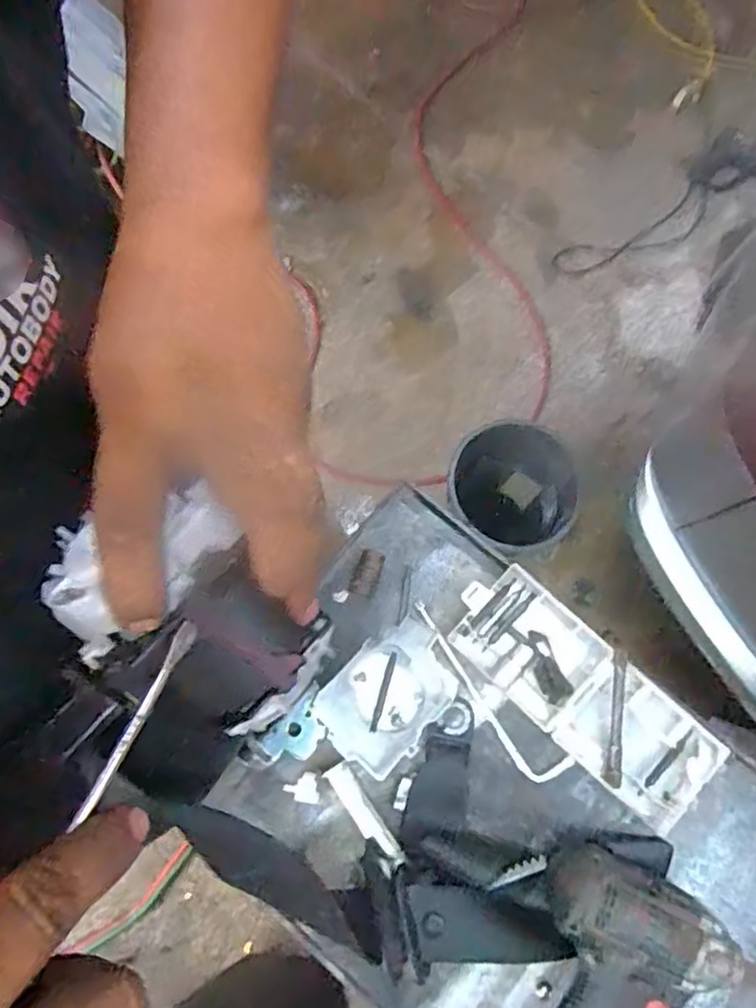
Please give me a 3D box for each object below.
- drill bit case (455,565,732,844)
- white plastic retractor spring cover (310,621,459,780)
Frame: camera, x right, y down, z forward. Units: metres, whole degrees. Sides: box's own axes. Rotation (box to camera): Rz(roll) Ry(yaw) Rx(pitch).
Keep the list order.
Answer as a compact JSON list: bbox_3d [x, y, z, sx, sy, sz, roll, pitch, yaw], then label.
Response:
[{"bbox_3d":[0.166,0.151,0.537,0.228,0.029,0.090,40,78,9],"label":"drill bit case"},{"bbox_3d":[0.009,0.152,0.529,0.081,0.025,0.111,44,79,10],"label":"white plastic retractor spring cover"}]

